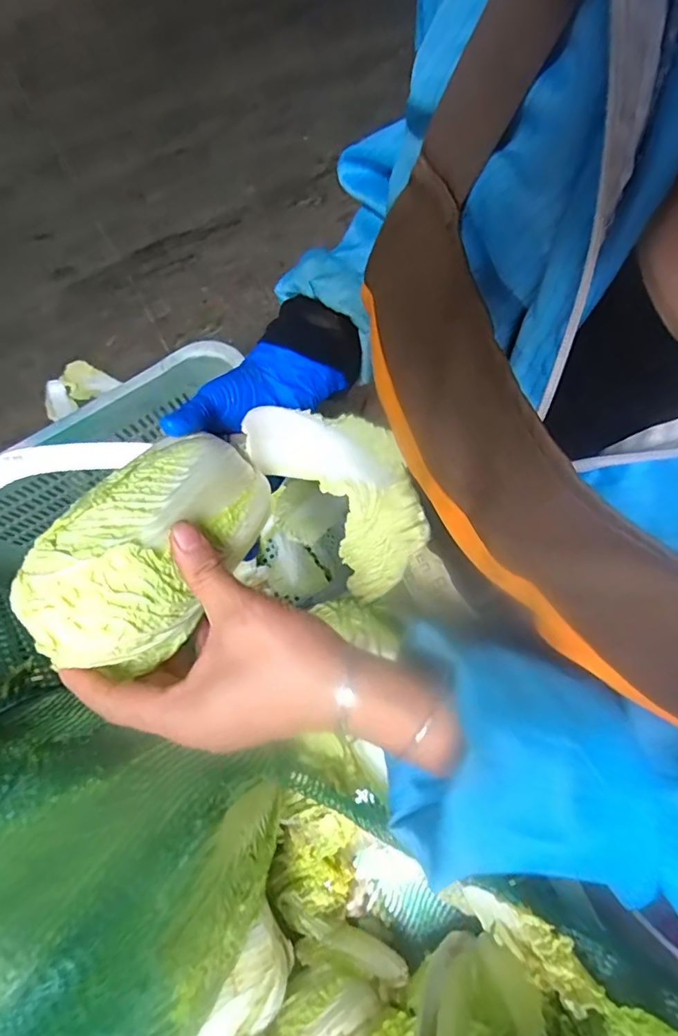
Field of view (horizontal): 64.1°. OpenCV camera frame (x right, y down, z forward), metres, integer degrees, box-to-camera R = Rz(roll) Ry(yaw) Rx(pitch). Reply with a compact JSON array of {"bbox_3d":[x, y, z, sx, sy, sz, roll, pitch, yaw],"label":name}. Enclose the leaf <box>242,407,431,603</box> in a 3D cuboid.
[{"bbox_3d":[0.003,-0.020,0.340,0.067,0.078,0.127,-37,79,-6],"label":"leaf"}]

